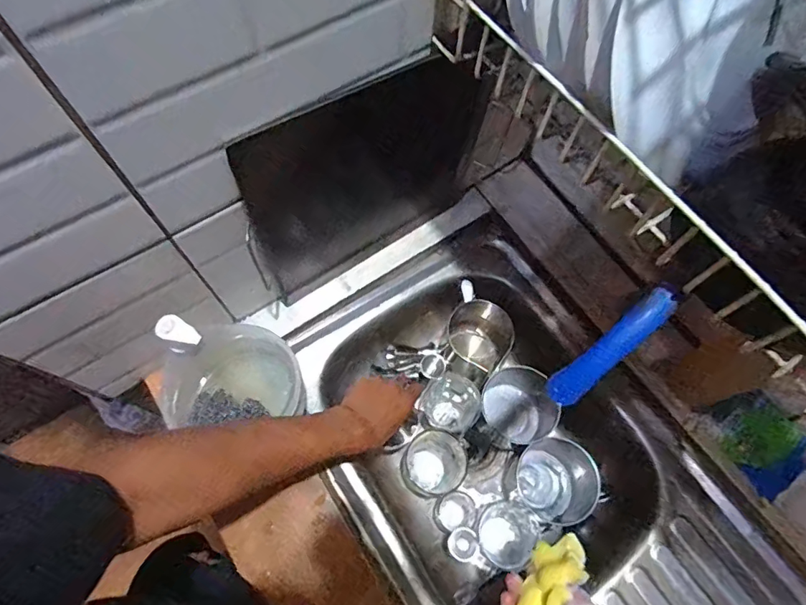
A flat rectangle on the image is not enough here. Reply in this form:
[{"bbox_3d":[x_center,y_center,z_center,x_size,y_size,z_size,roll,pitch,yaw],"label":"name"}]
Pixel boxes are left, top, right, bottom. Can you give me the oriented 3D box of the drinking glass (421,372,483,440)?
[{"bbox_3d":[0.072,0.150,0.708,0.080,0.068,0.072,33,69,11],"label":"drinking glass"}]

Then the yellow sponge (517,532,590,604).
[{"bbox_3d":[0.142,0.279,0.457,0.051,0.038,0.111,-10,42,43],"label":"yellow sponge"}]

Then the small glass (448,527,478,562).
[{"bbox_3d":[0.077,0.309,0.616,0.040,0.047,0.037,1,66,-2],"label":"small glass"}]

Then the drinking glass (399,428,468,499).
[{"bbox_3d":[0.044,0.226,0.669,0.087,0.073,0.080,1,66,-2],"label":"drinking glass"}]

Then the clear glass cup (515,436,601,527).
[{"bbox_3d":[0.205,0.241,0.651,0.086,0.100,0.105,-28,70,-14],"label":"clear glass cup"}]

